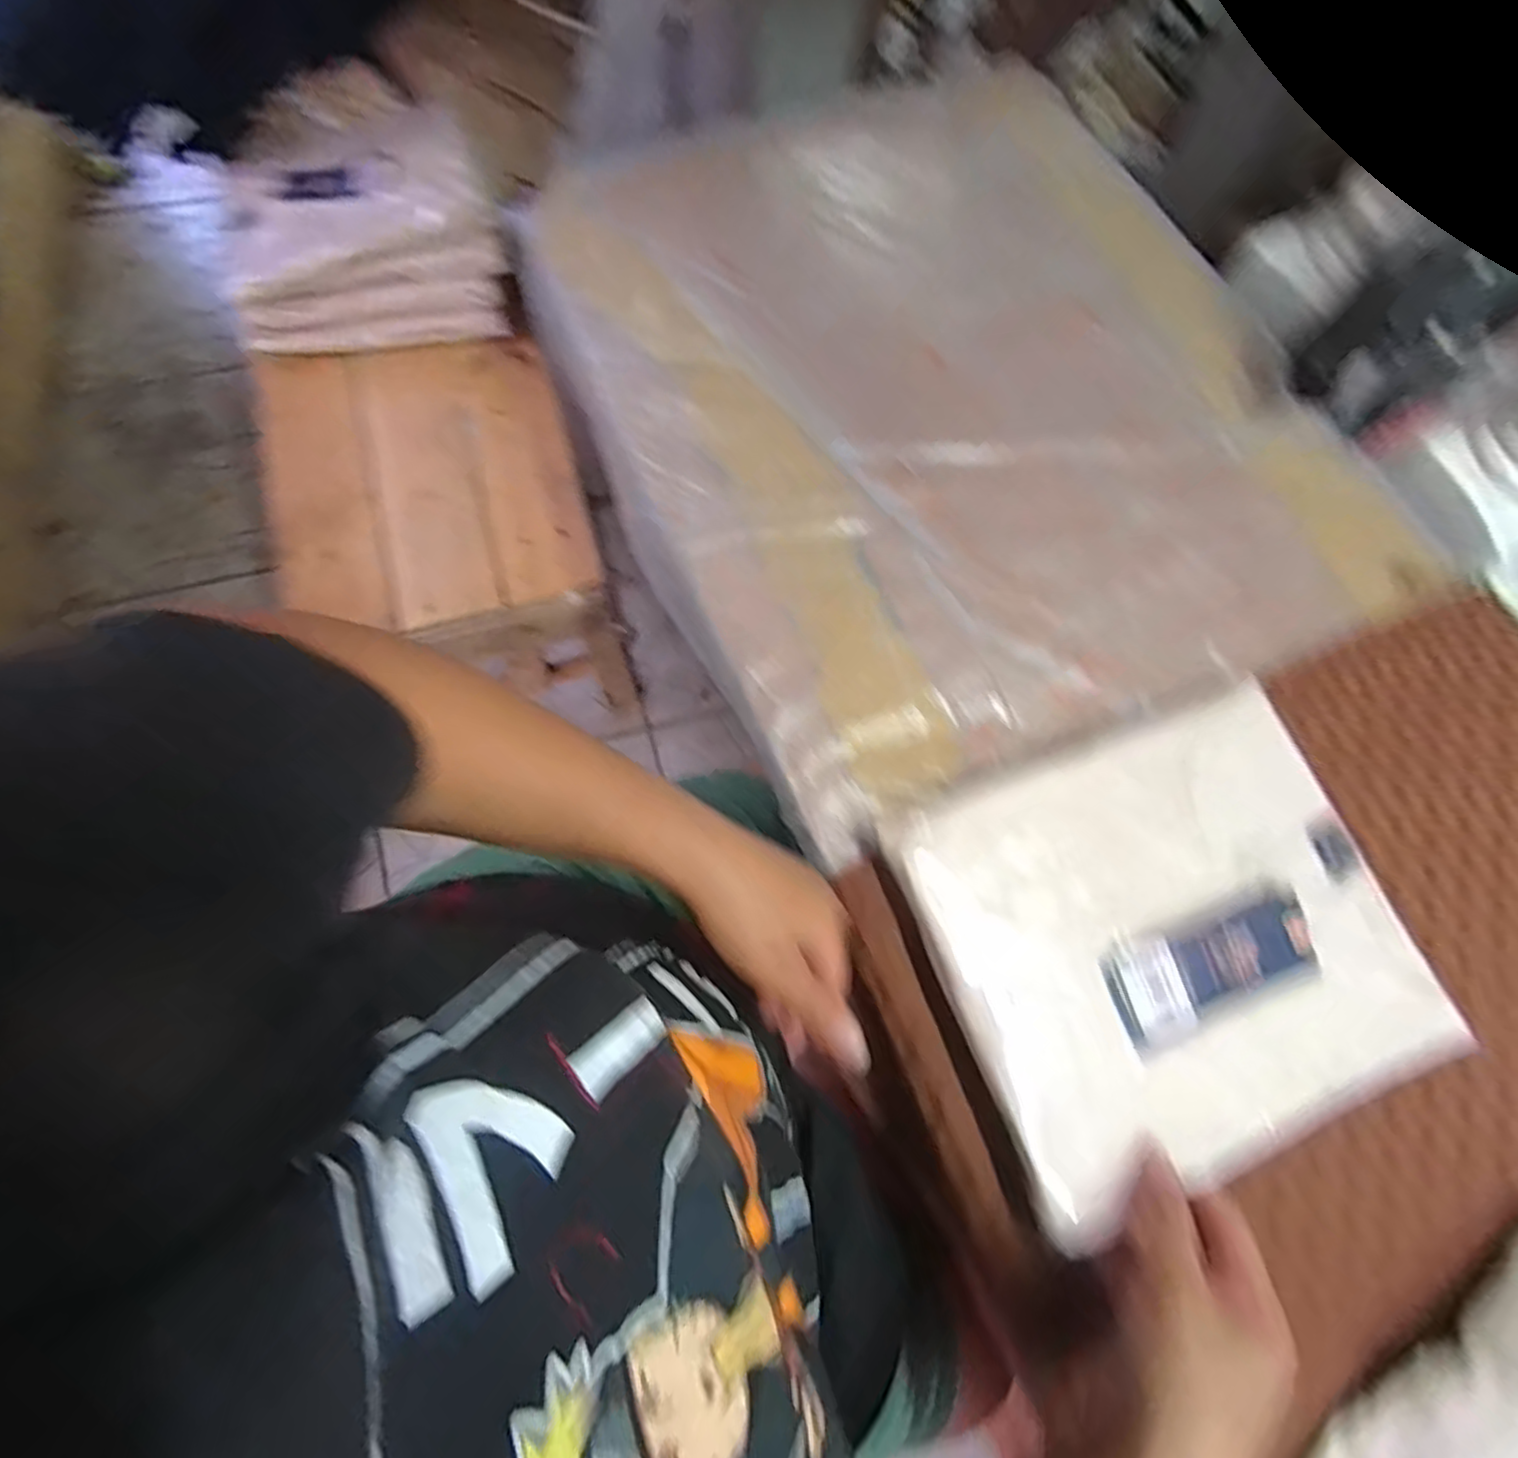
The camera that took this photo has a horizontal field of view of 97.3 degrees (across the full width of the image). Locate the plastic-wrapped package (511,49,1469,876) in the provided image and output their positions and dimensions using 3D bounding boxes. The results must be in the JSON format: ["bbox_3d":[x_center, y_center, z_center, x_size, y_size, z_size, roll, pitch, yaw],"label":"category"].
[{"bbox_3d":[0.133,-0.262,0.496,0.492,0.036,0.582,-22,75,-9],"label":"plastic-wrapped package"}]

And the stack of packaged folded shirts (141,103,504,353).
[{"bbox_3d":[-0.410,-0.505,0.675,0.282,0.119,0.178,-11,74,-7],"label":"stack of packaged folded shirts"}]

